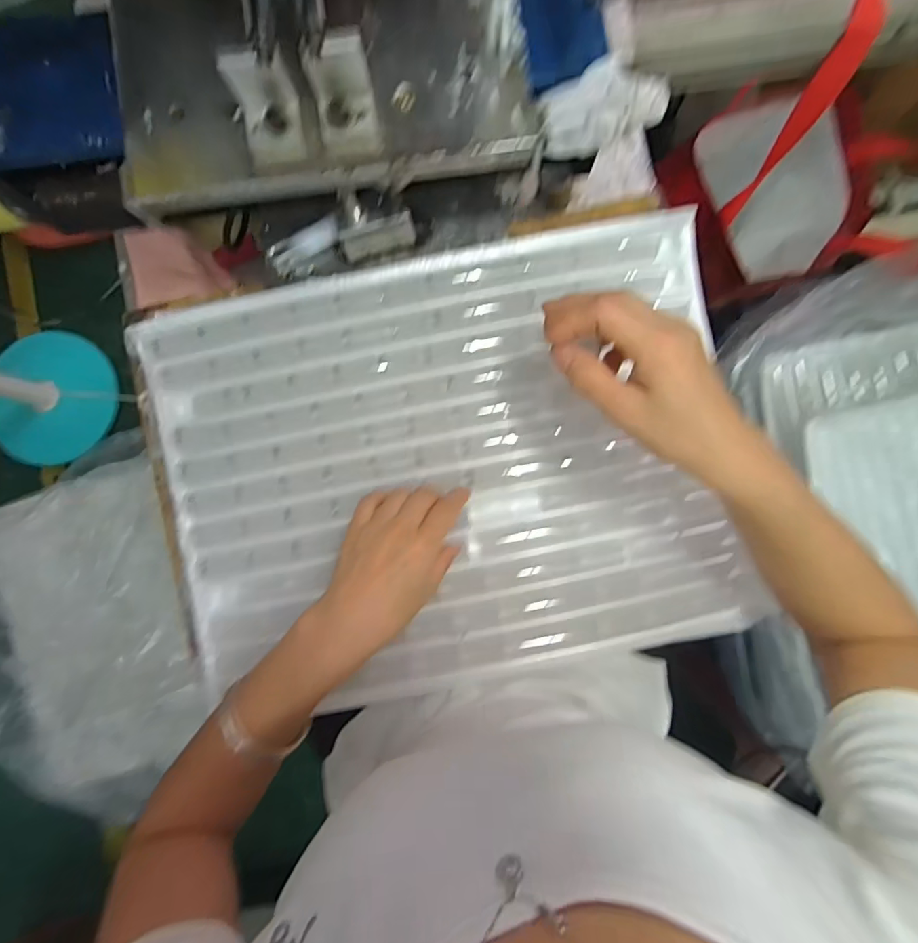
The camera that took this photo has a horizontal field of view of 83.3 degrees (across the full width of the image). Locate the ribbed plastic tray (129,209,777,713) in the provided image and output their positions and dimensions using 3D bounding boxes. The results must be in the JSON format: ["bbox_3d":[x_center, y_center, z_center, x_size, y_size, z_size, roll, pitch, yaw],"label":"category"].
[{"bbox_3d":[-0.010,-0.002,0.417,0.452,0.016,0.336,-11,90,1],"label":"ribbed plastic tray"}]

